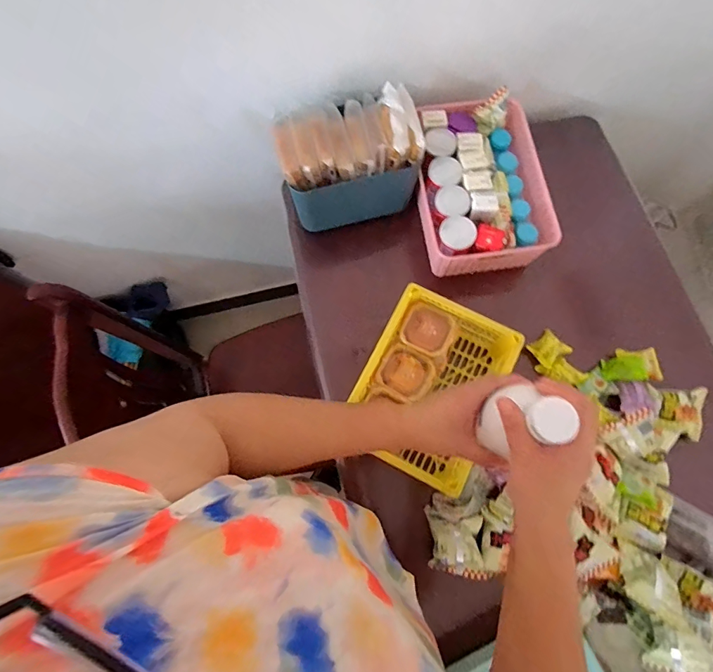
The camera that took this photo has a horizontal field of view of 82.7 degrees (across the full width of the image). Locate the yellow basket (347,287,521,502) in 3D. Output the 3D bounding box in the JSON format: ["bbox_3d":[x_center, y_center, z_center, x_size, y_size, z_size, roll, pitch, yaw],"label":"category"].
[{"bbox_3d":[0.129,0.079,0.726,0.220,0.100,0.287,28,77,6],"label":"yellow basket"}]

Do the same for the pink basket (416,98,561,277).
[{"bbox_3d":[0.241,-0.308,0.826,0.241,0.102,0.332,-7,76,-3],"label":"pink basket"}]

